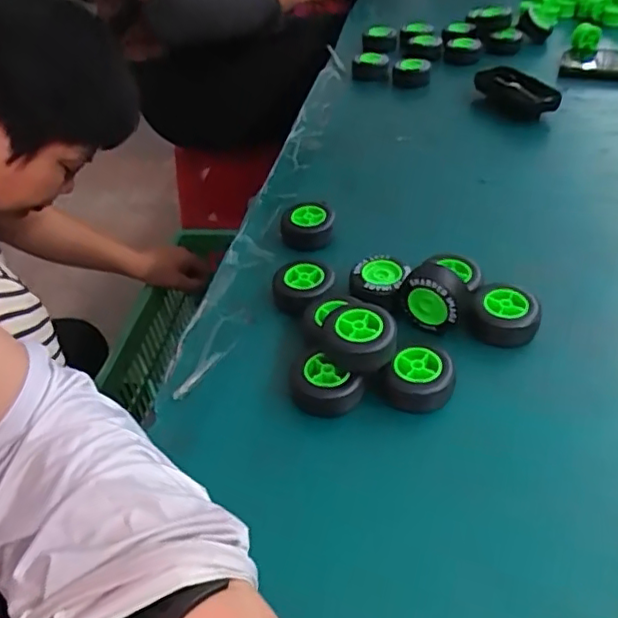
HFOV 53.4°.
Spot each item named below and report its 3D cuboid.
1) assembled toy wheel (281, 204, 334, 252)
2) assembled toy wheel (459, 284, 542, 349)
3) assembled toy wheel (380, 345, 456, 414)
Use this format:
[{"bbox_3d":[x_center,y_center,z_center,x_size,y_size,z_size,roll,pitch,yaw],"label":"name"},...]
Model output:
[{"bbox_3d":[-0.002,-0.074,0.548,0.047,0.022,0.050,-4,40,3],"label":"assembled toy wheel"},{"bbox_3d":[0.138,0.006,0.446,0.053,0.030,0.044,8,42,17],"label":"assembled toy wheel"},{"bbox_3d":[0.073,0.048,0.407,0.045,0.031,0.041,5,41,14],"label":"assembled toy wheel"}]

